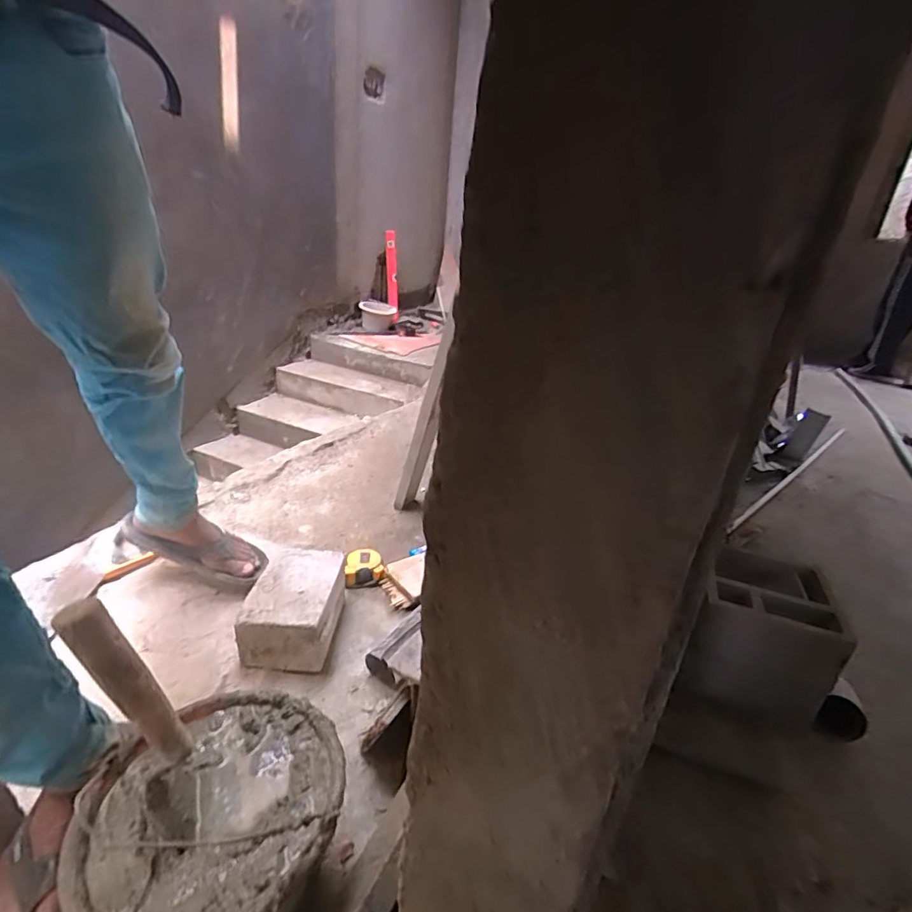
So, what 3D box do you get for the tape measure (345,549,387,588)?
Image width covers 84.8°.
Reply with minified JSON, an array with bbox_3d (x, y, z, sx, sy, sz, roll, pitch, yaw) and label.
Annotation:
[{"bbox_3d":[-0.190,0.229,1.029,0.082,0.048,0.078,-3,26,-17],"label":"tape measure"}]

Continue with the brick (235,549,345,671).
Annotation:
[{"bbox_3d":[-0.280,0.262,0.875,0.140,0.100,0.203,3,25,-5],"label":"brick"}]

